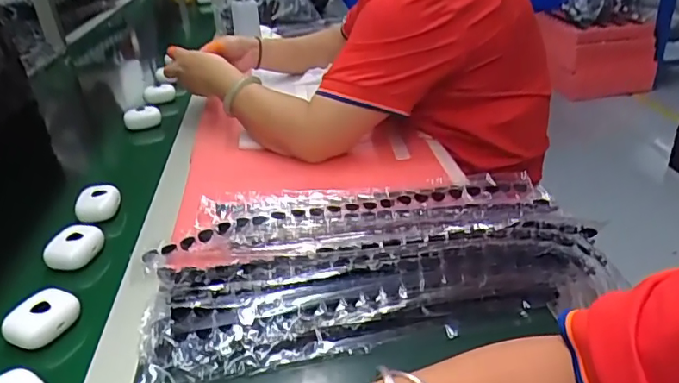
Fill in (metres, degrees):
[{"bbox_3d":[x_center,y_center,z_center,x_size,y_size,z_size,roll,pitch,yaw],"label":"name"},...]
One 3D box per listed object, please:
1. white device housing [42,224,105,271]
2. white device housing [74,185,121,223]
[{"bbox_3d":[-0.281,0.057,0.561,0.043,0.026,0.049,-2,30,4],"label":"white device housing"},{"bbox_3d":[-0.290,0.014,0.636,0.052,0.030,0.036,-22,34,-29],"label":"white device housing"}]

